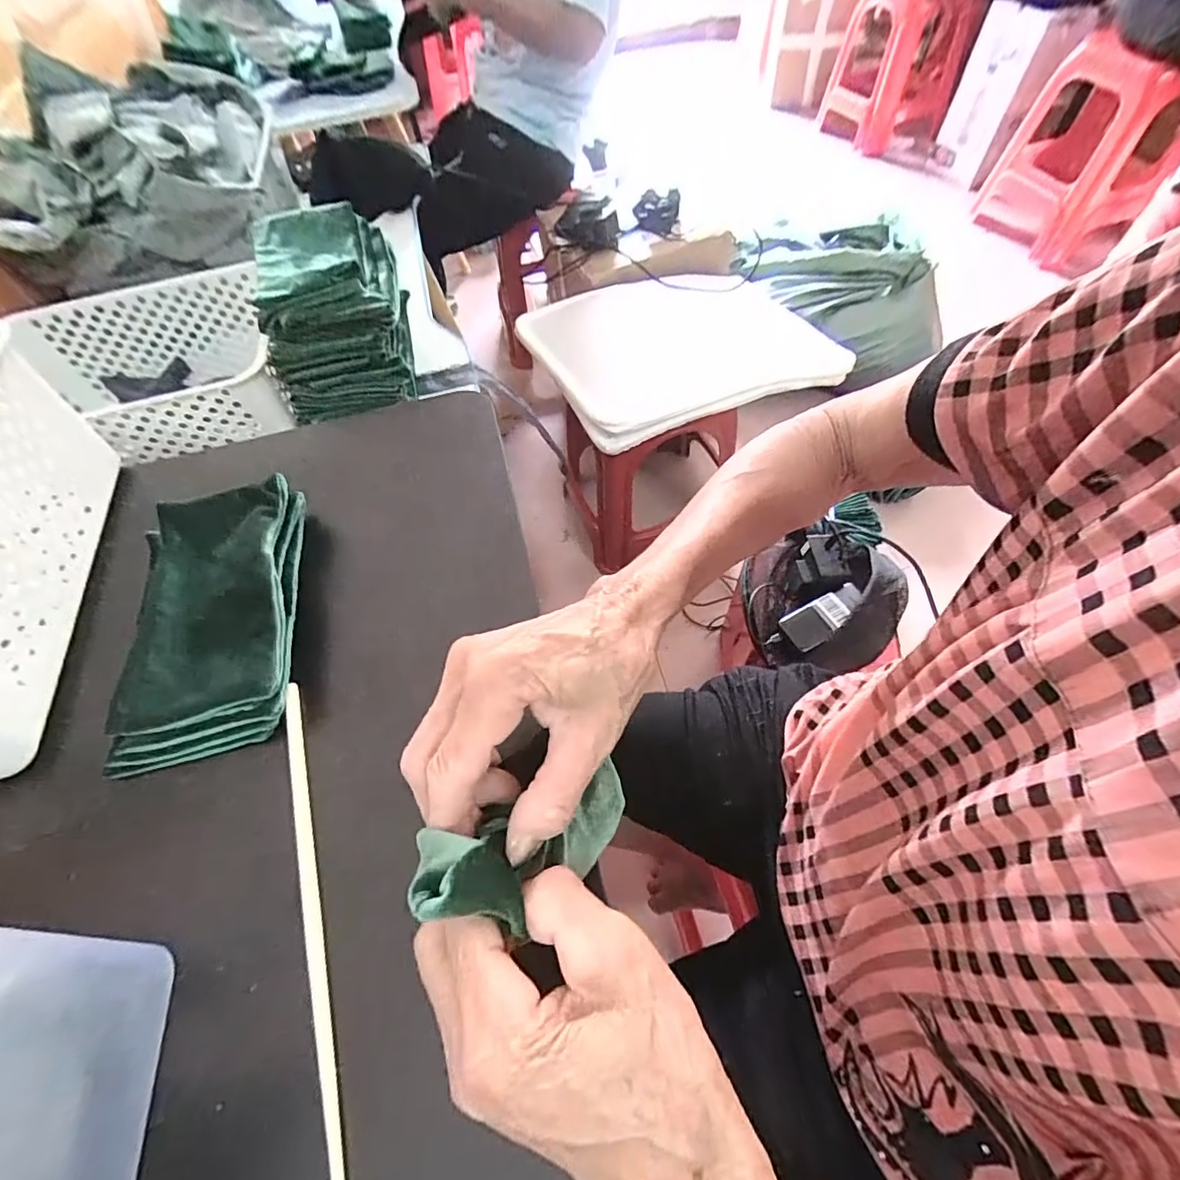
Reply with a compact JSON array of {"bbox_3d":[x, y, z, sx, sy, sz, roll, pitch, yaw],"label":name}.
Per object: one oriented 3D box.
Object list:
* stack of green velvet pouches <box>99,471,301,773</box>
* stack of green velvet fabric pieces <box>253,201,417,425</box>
[{"bbox_3d":[-0.240,0.014,0.332,0.109,0.041,0.175,-11,59,-2],"label":"stack of green velvet pouches"},{"bbox_3d":[-0.255,-0.283,0.521,0.120,0.111,0.179,-13,59,-3],"label":"stack of green velvet fabric pieces"}]

